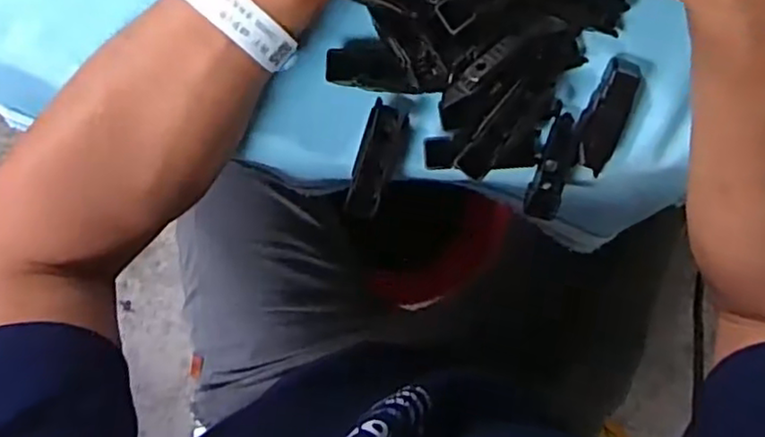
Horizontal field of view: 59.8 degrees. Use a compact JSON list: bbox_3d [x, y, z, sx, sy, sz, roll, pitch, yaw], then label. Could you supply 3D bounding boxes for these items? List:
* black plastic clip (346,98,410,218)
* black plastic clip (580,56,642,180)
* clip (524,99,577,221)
[{"bbox_3d":[-0.005,-0.033,0.380,0.021,0.009,0.064,19,94,-4],"label":"black plastic clip"},{"bbox_3d":[0.129,-0.059,0.380,0.025,0.011,0.064,20,94,-5],"label":"black plastic clip"},{"bbox_3d":[0.100,-0.031,0.384,0.019,0.011,0.064,15,94,-4],"label":"clip"}]

